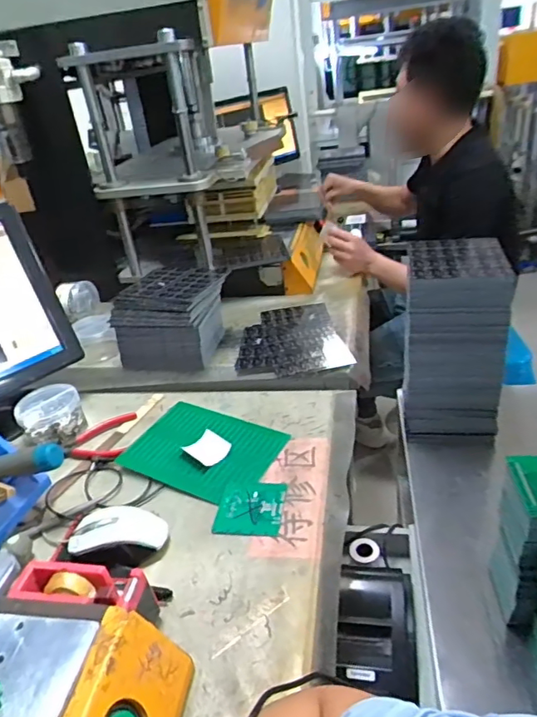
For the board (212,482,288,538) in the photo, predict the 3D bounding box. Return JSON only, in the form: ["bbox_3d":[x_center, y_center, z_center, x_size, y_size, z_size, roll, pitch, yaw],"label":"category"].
[{"bbox_3d":[-0.022,0.188,0.670,0.085,0.004,0.085,-1,31,10],"label":"board"}]

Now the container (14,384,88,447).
[{"bbox_3d":[-0.352,0.093,0.858,0.099,0.056,0.099,-21,33,-21],"label":"container"}]

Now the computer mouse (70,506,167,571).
[{"bbox_3d":[-0.181,0.212,0.631,0.116,0.041,0.070,0,31,12],"label":"computer mouse"}]

